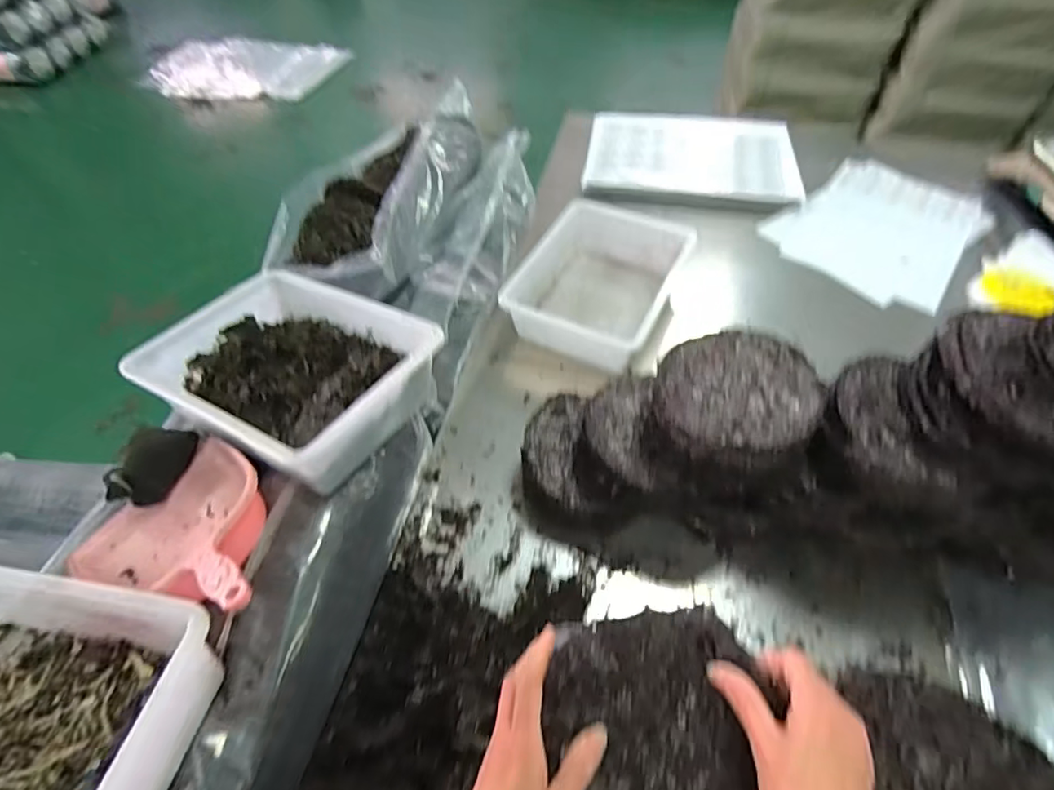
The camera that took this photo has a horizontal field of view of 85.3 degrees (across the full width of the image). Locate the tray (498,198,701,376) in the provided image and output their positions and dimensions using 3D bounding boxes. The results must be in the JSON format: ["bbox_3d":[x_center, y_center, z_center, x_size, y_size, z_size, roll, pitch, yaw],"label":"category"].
[{"bbox_3d":[0.147,-0.227,1.149,0.281,0.102,0.346,21,55,16],"label":"tray"}]

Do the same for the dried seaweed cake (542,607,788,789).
[{"bbox_3d":[0.096,0.259,0.410,0.155,0.024,0.195,-8,54,9],"label":"dried seaweed cake"}]

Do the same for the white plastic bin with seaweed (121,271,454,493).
[{"bbox_3d":[-0.339,-0.045,0.808,0.362,0.103,0.277,24,56,18],"label":"white plastic bin with seaweed"}]

